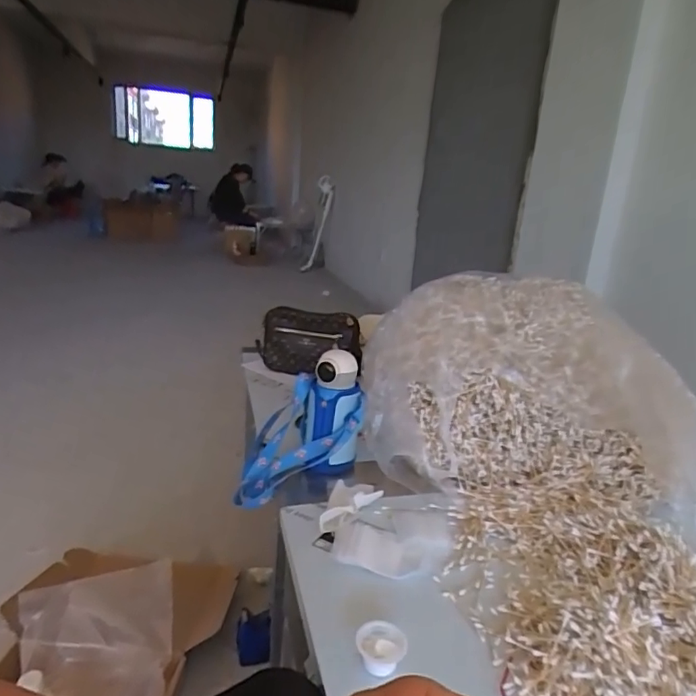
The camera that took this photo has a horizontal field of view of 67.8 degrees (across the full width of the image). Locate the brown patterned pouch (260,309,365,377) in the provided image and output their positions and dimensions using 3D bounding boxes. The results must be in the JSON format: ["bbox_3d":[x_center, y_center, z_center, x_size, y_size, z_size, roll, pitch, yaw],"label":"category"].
[{"bbox_3d":[-0.107,-0.017,1.367,0.286,0.163,0.047,8,17,13],"label":"brown patterned pouch"}]

